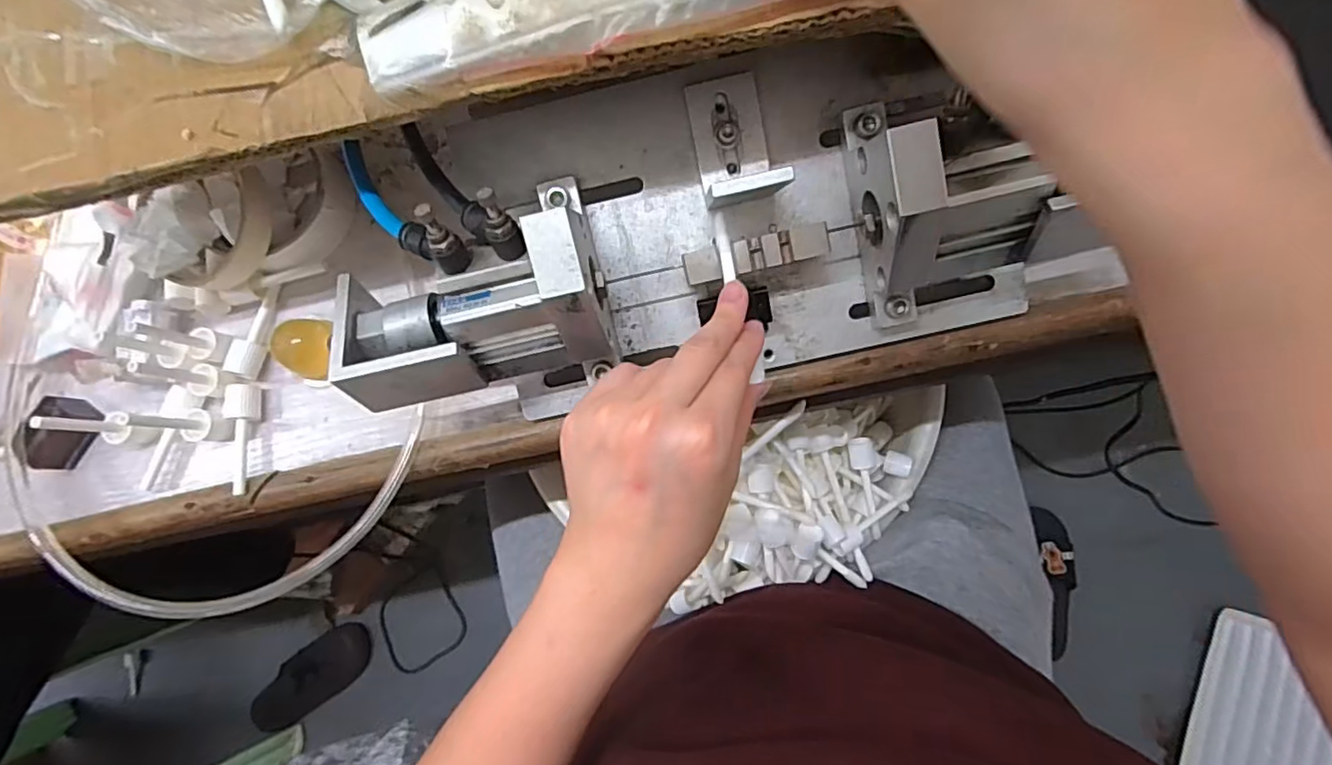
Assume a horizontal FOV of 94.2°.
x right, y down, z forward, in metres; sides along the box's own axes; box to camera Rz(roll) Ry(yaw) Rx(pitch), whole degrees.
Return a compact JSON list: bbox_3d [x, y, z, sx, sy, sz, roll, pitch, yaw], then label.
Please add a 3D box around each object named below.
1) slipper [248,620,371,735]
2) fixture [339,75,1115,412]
[{"bbox_3d":[-0.590,0.493,1.032,0.218,0.056,0.090,-41,82,-1],"label":"slipper"},{"bbox_3d":[0.012,-0.074,0.304,0.344,0.096,0.137,-10,83,4],"label":"fixture"}]

